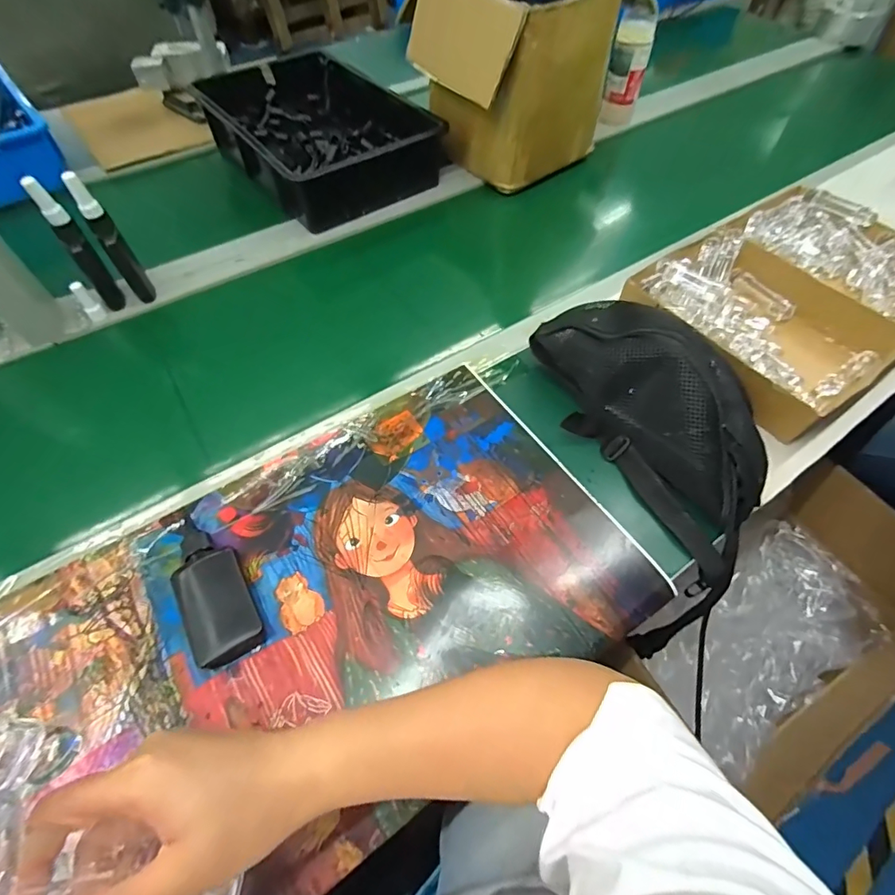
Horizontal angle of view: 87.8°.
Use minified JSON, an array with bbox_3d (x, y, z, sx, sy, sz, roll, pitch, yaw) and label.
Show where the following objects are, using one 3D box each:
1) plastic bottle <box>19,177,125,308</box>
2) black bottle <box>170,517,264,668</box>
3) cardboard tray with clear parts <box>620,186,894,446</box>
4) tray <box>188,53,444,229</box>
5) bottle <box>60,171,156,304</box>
[{"bbox_3d":[-0.442,-0.236,0.559,0.029,0.160,0.034,-38,65,-22],"label":"plastic bottle"},{"bbox_3d":[-0.203,0.119,0.401,0.054,0.022,0.124,-26,61,-17],"label":"black bottle"},{"bbox_3d":[0.439,-0.195,0.591,0.388,0.063,0.263,-30,62,-19],"label":"cardboard tray with clear parts"},{"bbox_3d":[-0.226,-0.544,0.800,0.276,0.086,0.412,-32,63,-20],"label":"tray"},{"bbox_3d":[-0.406,-0.246,0.568,0.028,0.161,0.025,-38,65,-22],"label":"bottle"}]

